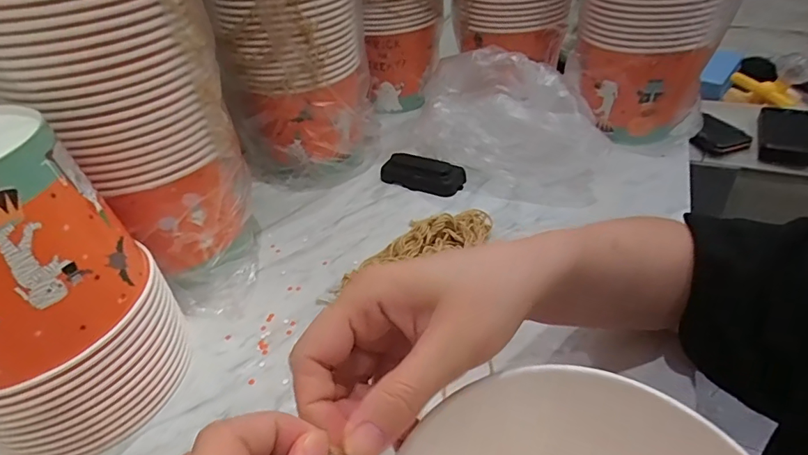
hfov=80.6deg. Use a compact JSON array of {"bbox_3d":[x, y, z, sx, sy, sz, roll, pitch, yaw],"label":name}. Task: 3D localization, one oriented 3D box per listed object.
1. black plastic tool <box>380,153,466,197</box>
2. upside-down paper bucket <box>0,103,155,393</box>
[{"bbox_3d":[0.024,-0.070,0.611,0.107,0.027,0.043,13,42,22],"label":"black plastic tool"},{"bbox_3d":[-0.272,0.010,0.319,0.148,0.133,0.129,-33,46,-30],"label":"upside-down paper bucket"}]

